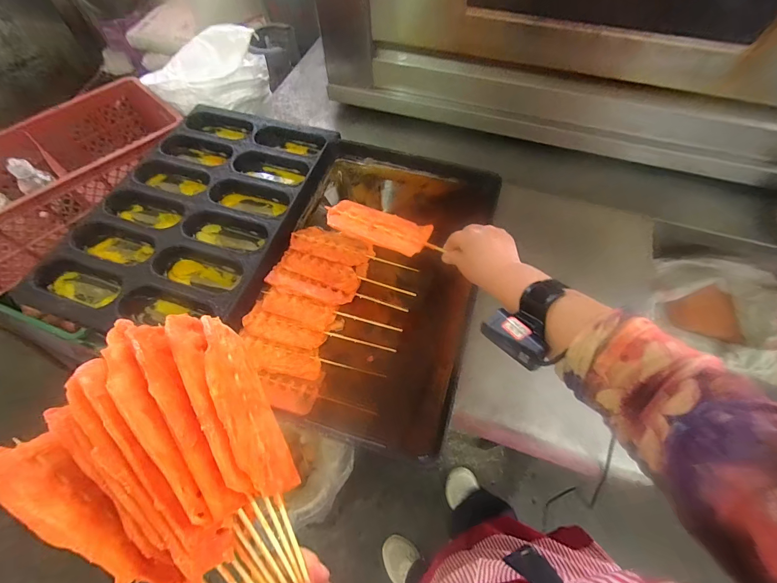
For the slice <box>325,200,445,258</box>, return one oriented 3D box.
[{"bbox_3d":[-0.012,-0.099,0.541,0.175,0.020,0.075,22,64,13],"label":"slice"}]

